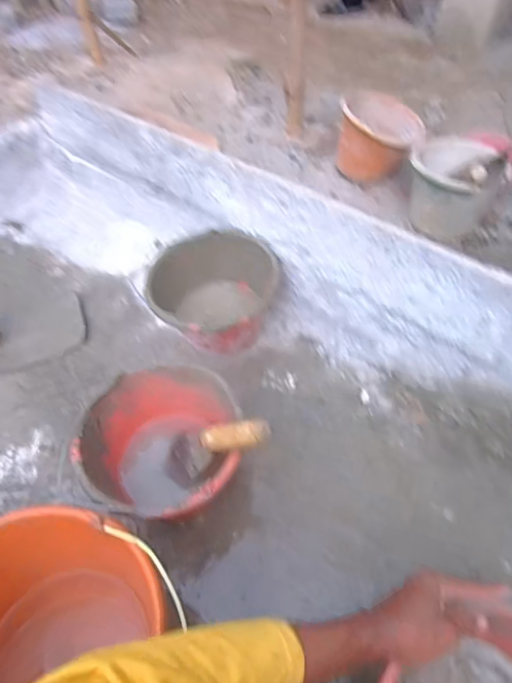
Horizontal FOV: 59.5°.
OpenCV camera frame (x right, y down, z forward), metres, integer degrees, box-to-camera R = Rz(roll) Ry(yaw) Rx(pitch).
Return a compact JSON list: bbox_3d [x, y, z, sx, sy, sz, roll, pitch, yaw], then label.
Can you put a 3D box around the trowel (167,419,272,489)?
[{"bbox_3d":[-0.065,0.151,0.660,0.056,0.269,0.086,38,54,-10],"label":"trowel"}]

